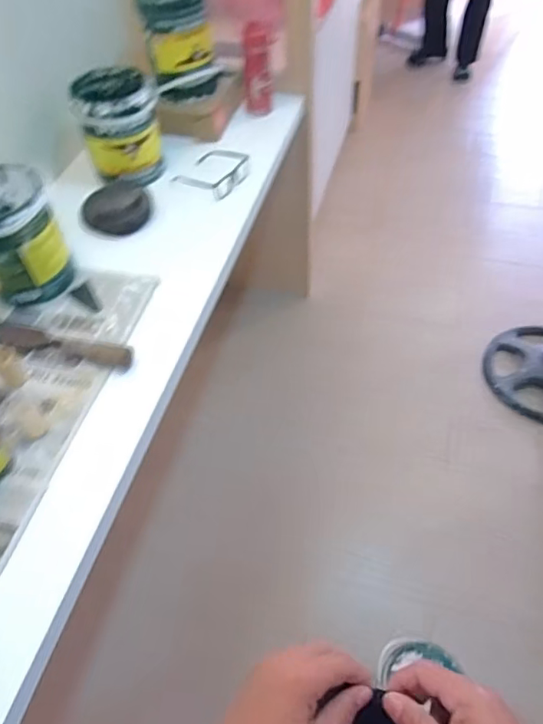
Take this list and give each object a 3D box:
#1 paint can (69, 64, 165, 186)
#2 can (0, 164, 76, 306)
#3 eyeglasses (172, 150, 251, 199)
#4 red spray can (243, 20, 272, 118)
[{"bbox_3d":[-0.339,-0.528,1.177,0.170,0.181,0.174,-17,53,-10],"label":"paint can"},{"bbox_3d":[-0.477,-0.226,0.977,0.158,0.204,0.171,-1,52,2],"label":"can"},{"bbox_3d":[-0.128,-0.442,1.219,0.130,0.032,0.153,28,58,22],"label":"eyeglasses"},{"bbox_3d":[-0.033,-0.734,1.311,0.074,0.206,0.083,-5,52,-1],"label":"red spray can"}]

